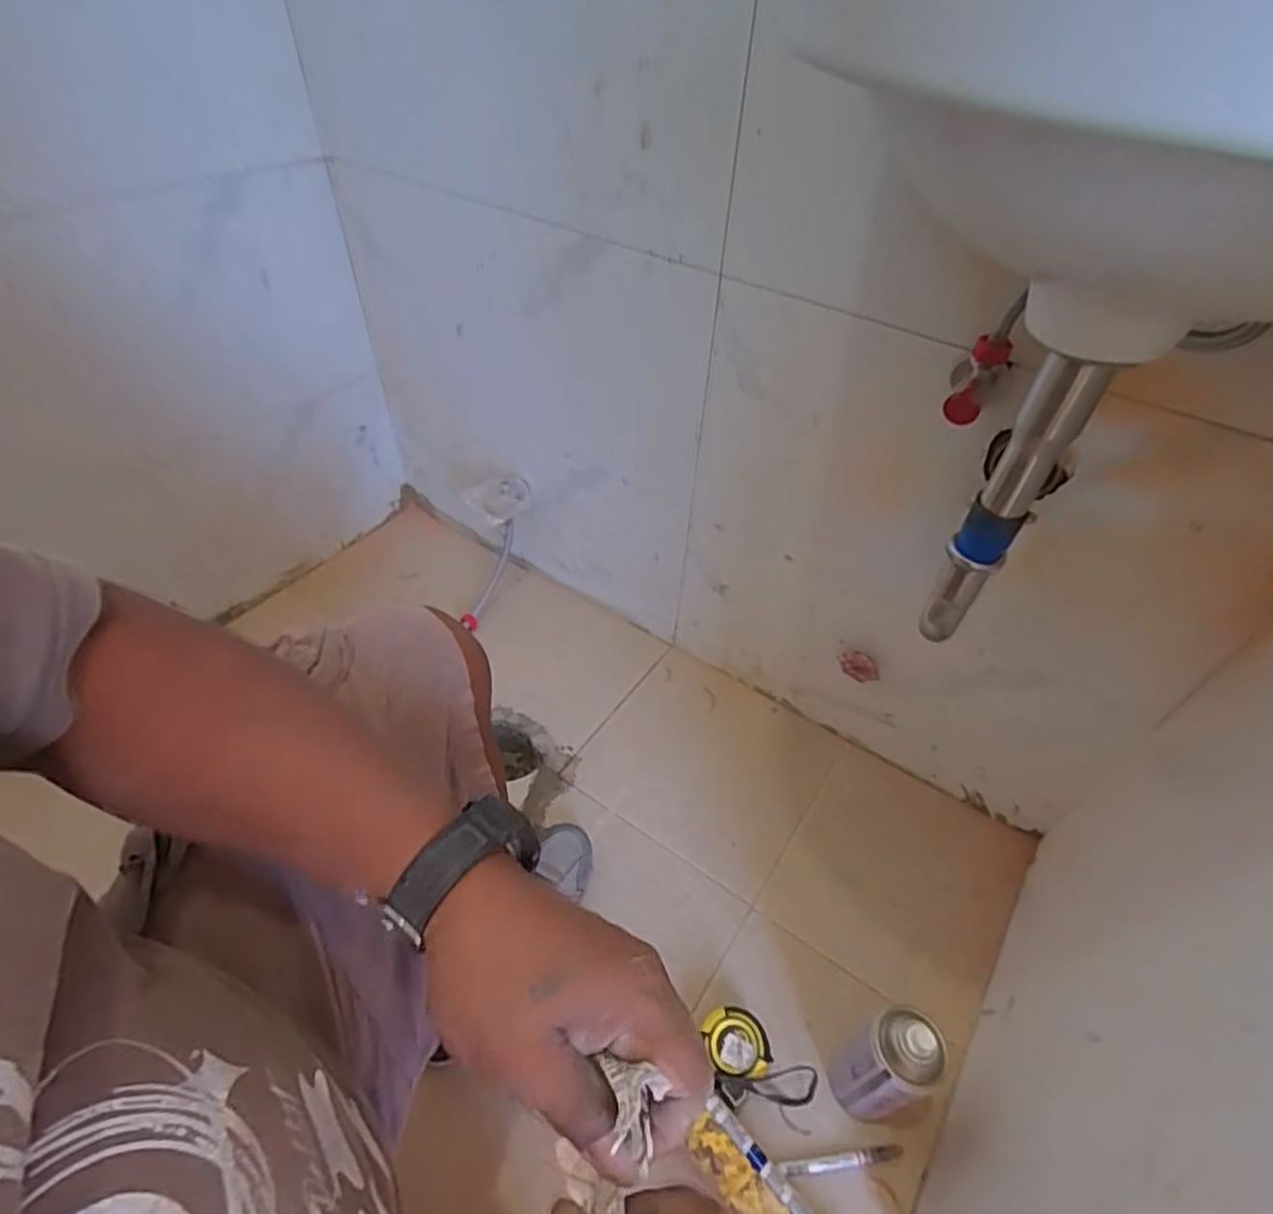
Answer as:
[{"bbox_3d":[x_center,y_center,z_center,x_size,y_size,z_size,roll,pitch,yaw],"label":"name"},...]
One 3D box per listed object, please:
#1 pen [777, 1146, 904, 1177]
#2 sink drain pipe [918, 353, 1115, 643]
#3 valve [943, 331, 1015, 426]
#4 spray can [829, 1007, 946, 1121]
[{"bbox_3d":[0.195,0.526,0.641,0.122,0.014,0.014,-4,46,-7],"label":"pen"},{"bbox_3d":[0.259,-0.059,0.489,0.037,0.251,0.035,23,49,19],"label":"sink drain pipe"},{"bbox_3d":[0.283,-0.192,0.557,0.041,0.058,0.072,23,49,19],"label":"valve"},{"bbox_3d":[0.228,0.421,0.616,0.062,0.173,0.066,-15,48,-17],"label":"spray can"}]

